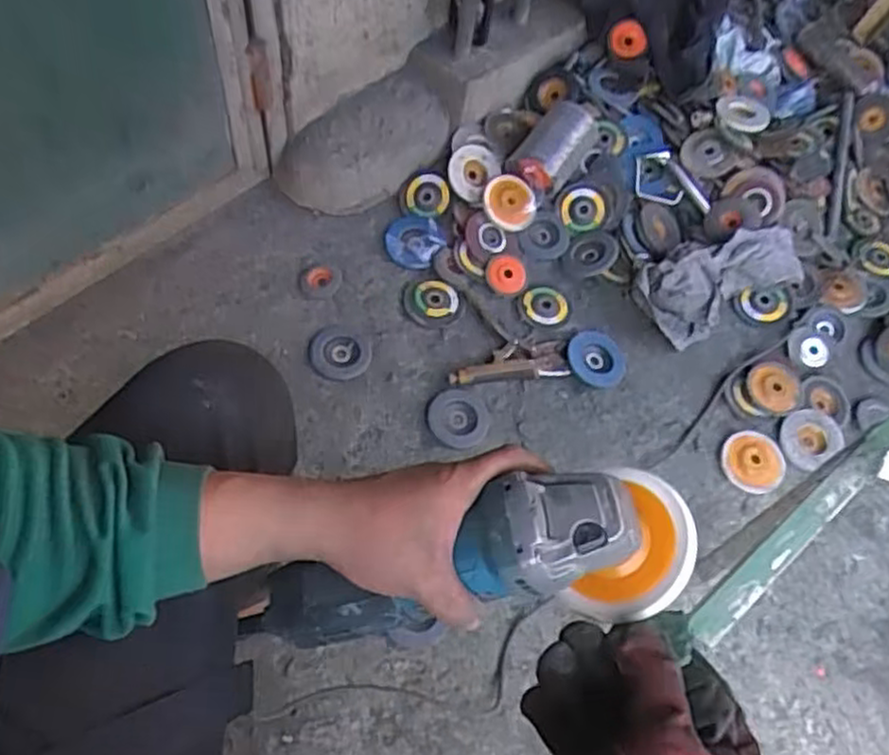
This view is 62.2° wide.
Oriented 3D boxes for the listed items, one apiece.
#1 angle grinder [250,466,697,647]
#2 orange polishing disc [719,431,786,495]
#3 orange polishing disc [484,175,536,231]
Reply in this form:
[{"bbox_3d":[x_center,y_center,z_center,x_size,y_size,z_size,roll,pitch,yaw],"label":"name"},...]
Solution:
[{"bbox_3d":[0.009,0.115,0.449,0.280,0.083,0.080,-13,58,7],"label":"angle grinder"},{"bbox_3d":[0.461,0.126,1.102,0.091,0.020,0.098,3,60,-5],"label":"orange polishing disc"},{"bbox_3d":[0.113,-0.293,1.249,0.081,0.095,0.024,-37,24,0],"label":"orange polishing disc"}]

